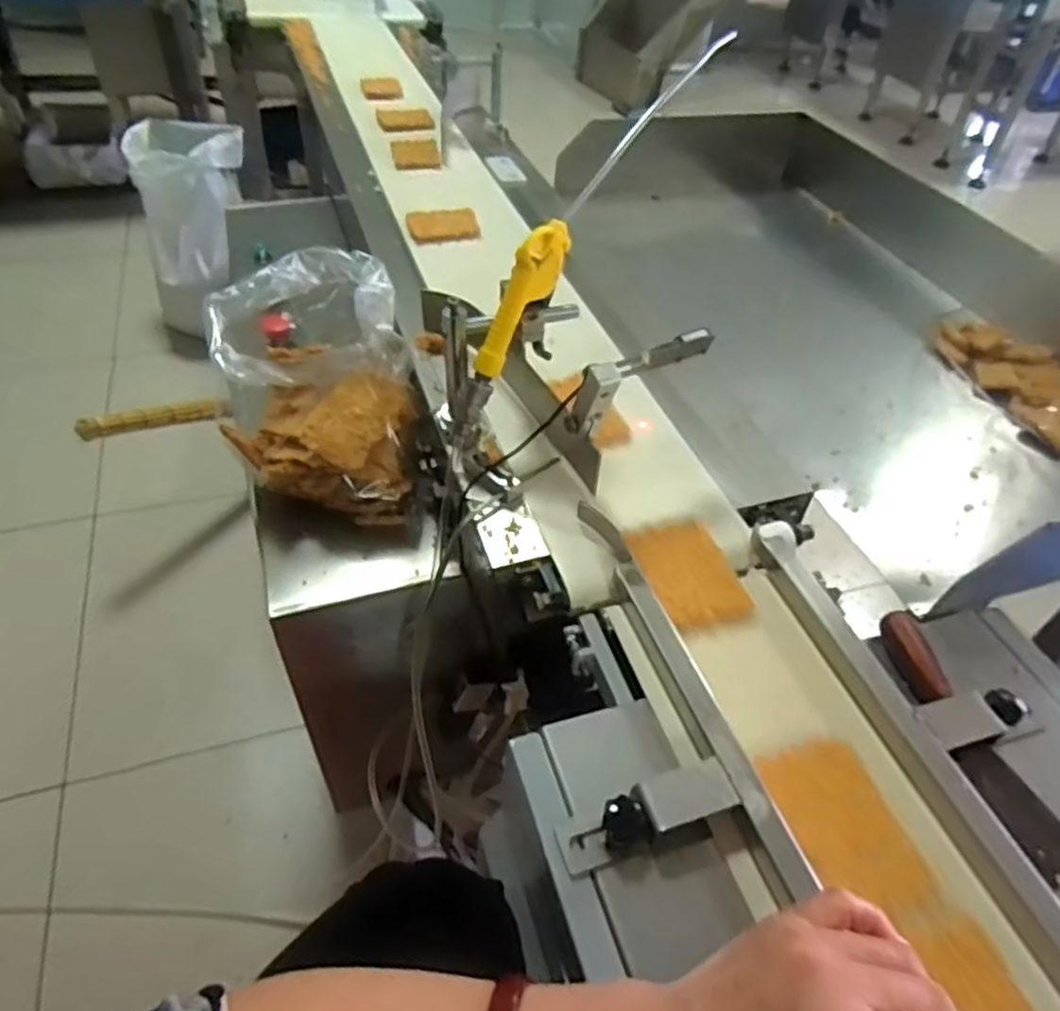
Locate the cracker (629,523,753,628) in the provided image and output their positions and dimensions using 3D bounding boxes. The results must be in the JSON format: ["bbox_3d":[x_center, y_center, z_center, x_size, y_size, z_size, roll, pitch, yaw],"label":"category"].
[{"bbox_3d":[0.120,0.051,0.545,0.067,0.013,0.086,-11,48,-16],"label":"cracker"}]

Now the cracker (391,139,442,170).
[{"bbox_3d":[-0.171,-0.527,1.088,0.069,0.007,0.099,-5,47,-11],"label":"cracker"}]

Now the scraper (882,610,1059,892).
[{"bbox_3d":[0.281,0.146,0.462,0.051,0.025,0.177,-8,48,-13],"label":"scraper"}]

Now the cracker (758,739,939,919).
[{"bbox_3d":[0.183,0.185,0.421,0.063,0.007,0.099,-10,48,-15],"label":"cracker"}]

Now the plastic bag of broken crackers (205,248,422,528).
[{"bbox_3d":[-0.200,-0.118,0.697,0.180,0.185,0.209,-5,47,-10],"label":"plastic bag of broken crackers"}]

